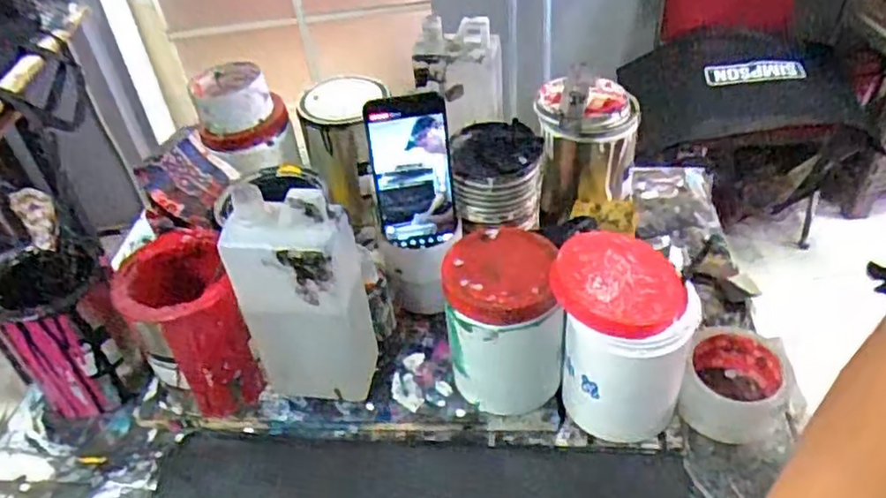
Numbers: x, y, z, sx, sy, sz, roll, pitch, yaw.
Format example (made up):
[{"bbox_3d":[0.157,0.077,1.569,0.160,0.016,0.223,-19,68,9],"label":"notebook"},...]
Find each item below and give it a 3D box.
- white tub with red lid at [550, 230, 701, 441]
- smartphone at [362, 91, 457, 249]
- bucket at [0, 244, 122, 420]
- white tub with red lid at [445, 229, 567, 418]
[{"bbox_3d":[0.152,0.083,0.582,0.112,0.180,0.103,6,42,13],"label":"white tub with red lid"},{"bbox_3d":[-0.030,-0.073,0.659,0.076,0.154,0.011,-8,31,-3],"label":"smartphone"},{"bbox_3d":[-0.358,0.079,0.652,0.092,0.167,0.087,-3,41,3],"label":"bucket"},{"bbox_3d":[0.053,0.067,0.599,0.092,0.144,0.094,-3,41,3],"label":"white tub with red lid"}]

